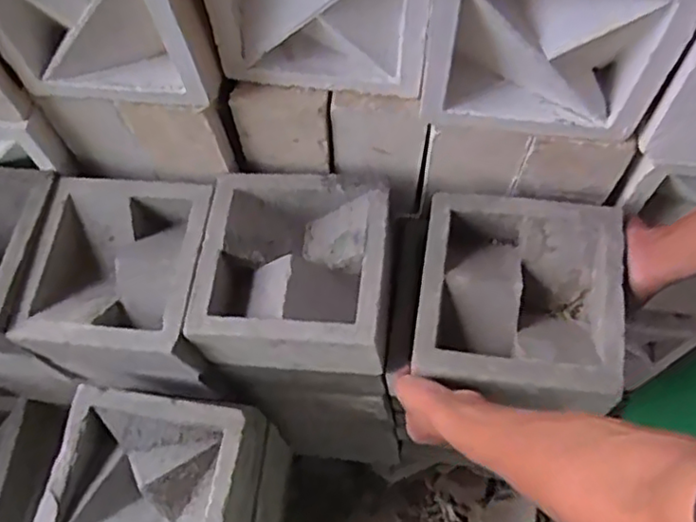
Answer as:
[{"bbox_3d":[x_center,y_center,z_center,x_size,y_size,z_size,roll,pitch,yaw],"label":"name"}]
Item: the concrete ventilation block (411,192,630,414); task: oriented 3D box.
[{"bbox_3d":[0.174,0.034,0.685,0.191,0.074,0.202,8,66,5],"label":"concrete ventilation block"}]

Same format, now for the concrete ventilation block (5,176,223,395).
[{"bbox_3d":[-0.264,0.034,0.821,0.193,0.196,0.211,4,68,5],"label":"concrete ventilation block"}]

